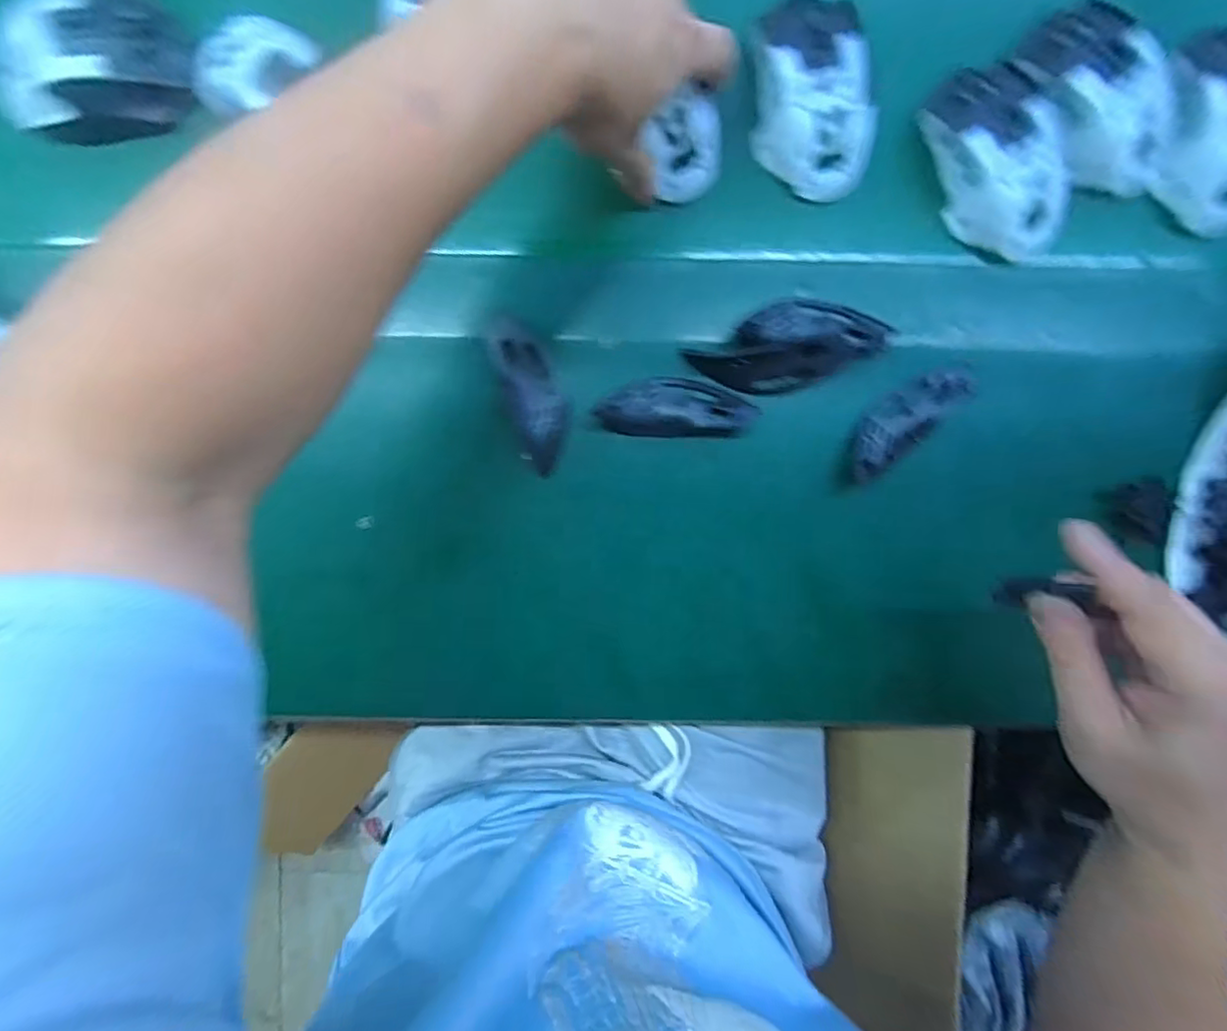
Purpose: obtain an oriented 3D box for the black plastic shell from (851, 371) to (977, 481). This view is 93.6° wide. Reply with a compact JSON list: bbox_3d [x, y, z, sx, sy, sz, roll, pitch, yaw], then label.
[{"bbox_3d":[0.185,-0.061,0.360,0.093,0.010,0.034,-40,92,1],"label":"black plastic shell"}]

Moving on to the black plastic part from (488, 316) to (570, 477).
[{"bbox_3d":[-0.051,-0.077,0.362,0.033,0.018,0.097,-21,92,0],"label":"black plastic part"}]

